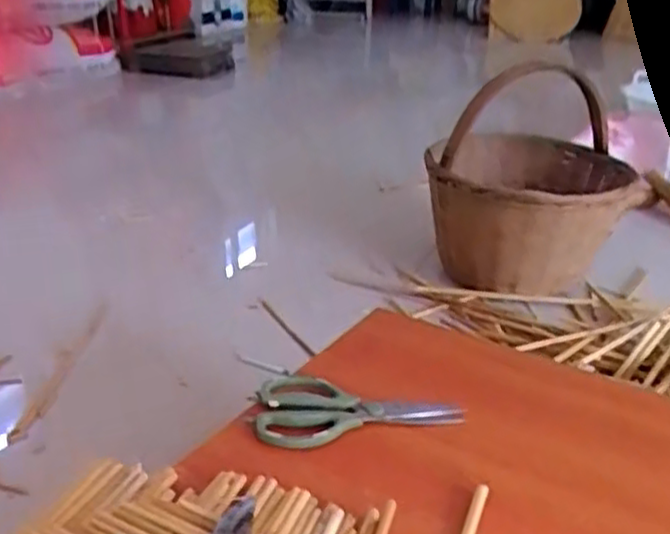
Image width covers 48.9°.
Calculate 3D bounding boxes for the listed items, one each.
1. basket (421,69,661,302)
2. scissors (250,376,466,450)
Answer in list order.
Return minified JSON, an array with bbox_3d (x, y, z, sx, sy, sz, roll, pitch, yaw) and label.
[{"bbox_3d":[0.401,-0.187,1.542,0.382,0.399,0.396,5,25,10],"label":"basket"},{"bbox_3d":[0.022,0.138,0.757,0.206,0.012,0.103,-6,26,-12],"label":"scissors"}]

